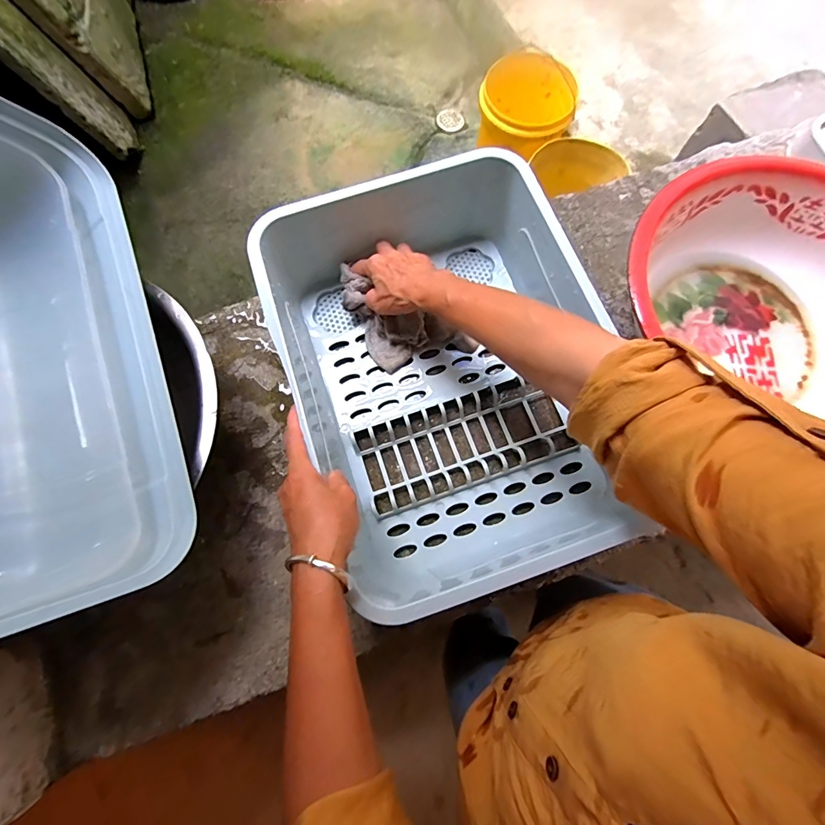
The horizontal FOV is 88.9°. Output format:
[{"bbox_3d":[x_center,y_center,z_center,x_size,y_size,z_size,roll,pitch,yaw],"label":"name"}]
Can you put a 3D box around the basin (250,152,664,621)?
[{"bbox_3d":[0.029,-0.051,0.474,0.321,0.129,0.469,-17,74,-4],"label":"basin"}]

